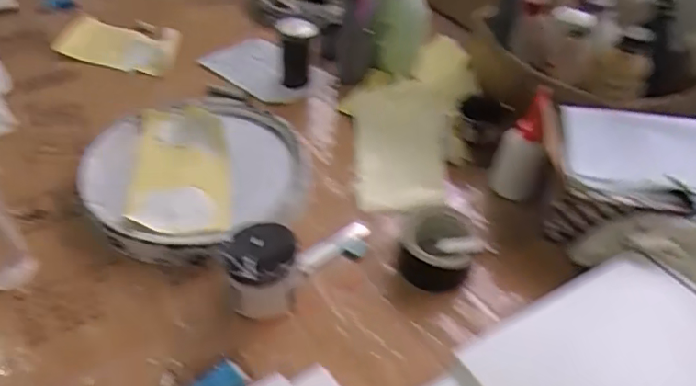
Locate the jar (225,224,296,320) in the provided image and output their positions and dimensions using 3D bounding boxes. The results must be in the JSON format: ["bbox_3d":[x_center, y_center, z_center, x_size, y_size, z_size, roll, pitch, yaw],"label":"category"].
[{"bbox_3d":[-0.096,0.090,0.603,0.070,0.082,0.071,2,43,-2],"label":"jar"}]

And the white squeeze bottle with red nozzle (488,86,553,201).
[{"bbox_3d":[0.234,-0.057,0.722,0.048,0.153,0.049,2,43,-3],"label":"white squeeze bottle with red nozzle"}]

